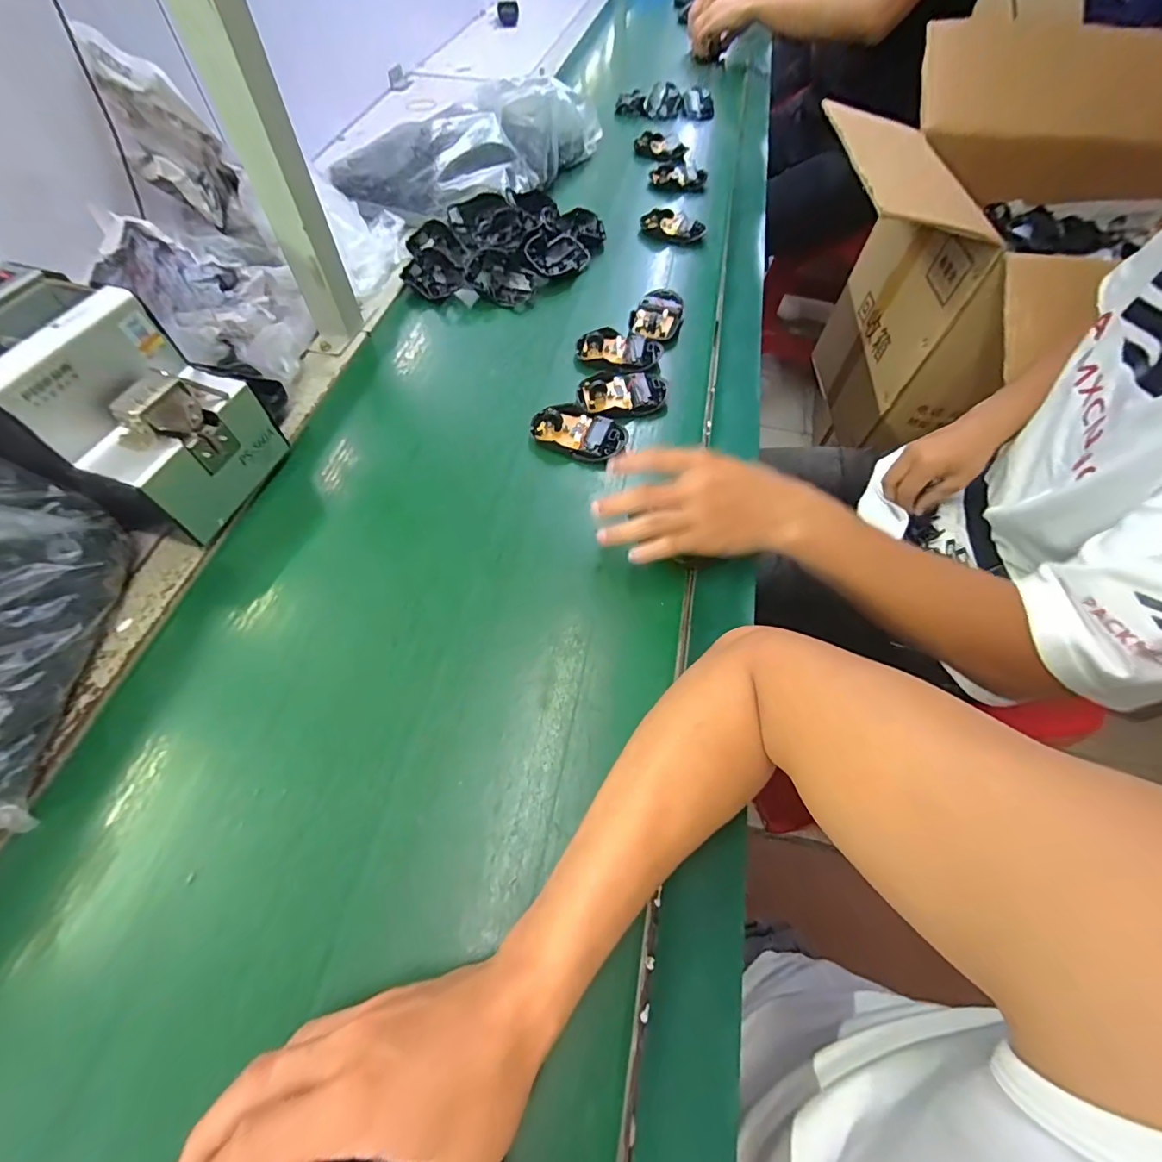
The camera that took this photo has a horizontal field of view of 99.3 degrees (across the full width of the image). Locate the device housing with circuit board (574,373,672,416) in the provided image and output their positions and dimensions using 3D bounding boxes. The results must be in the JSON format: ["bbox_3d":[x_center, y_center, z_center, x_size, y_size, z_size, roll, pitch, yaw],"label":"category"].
[{"bbox_3d":[0.046,-0.196,0.519,0.097,0.016,0.059,-8,60,-4],"label":"device housing with circuit board"}]

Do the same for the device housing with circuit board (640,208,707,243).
[{"bbox_3d":[0.132,-0.505,0.701,0.088,0.021,0.051,21,62,12],"label":"device housing with circuit board"}]

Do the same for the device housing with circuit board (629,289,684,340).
[{"bbox_3d":[0.092,-0.319,0.598,0.059,0.015,0.092,18,61,10],"label":"device housing with circuit board"}]

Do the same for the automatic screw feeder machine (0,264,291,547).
[{"bbox_3d":[-0.378,-0.138,0.392,0.177,0.145,0.127,16,61,10],"label":"automatic screw feeder machine"}]

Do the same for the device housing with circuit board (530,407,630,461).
[{"bbox_3d":[-0.002,-0.148,0.488,0.089,0.020,0.052,26,63,15],"label":"device housing with circuit board"}]

